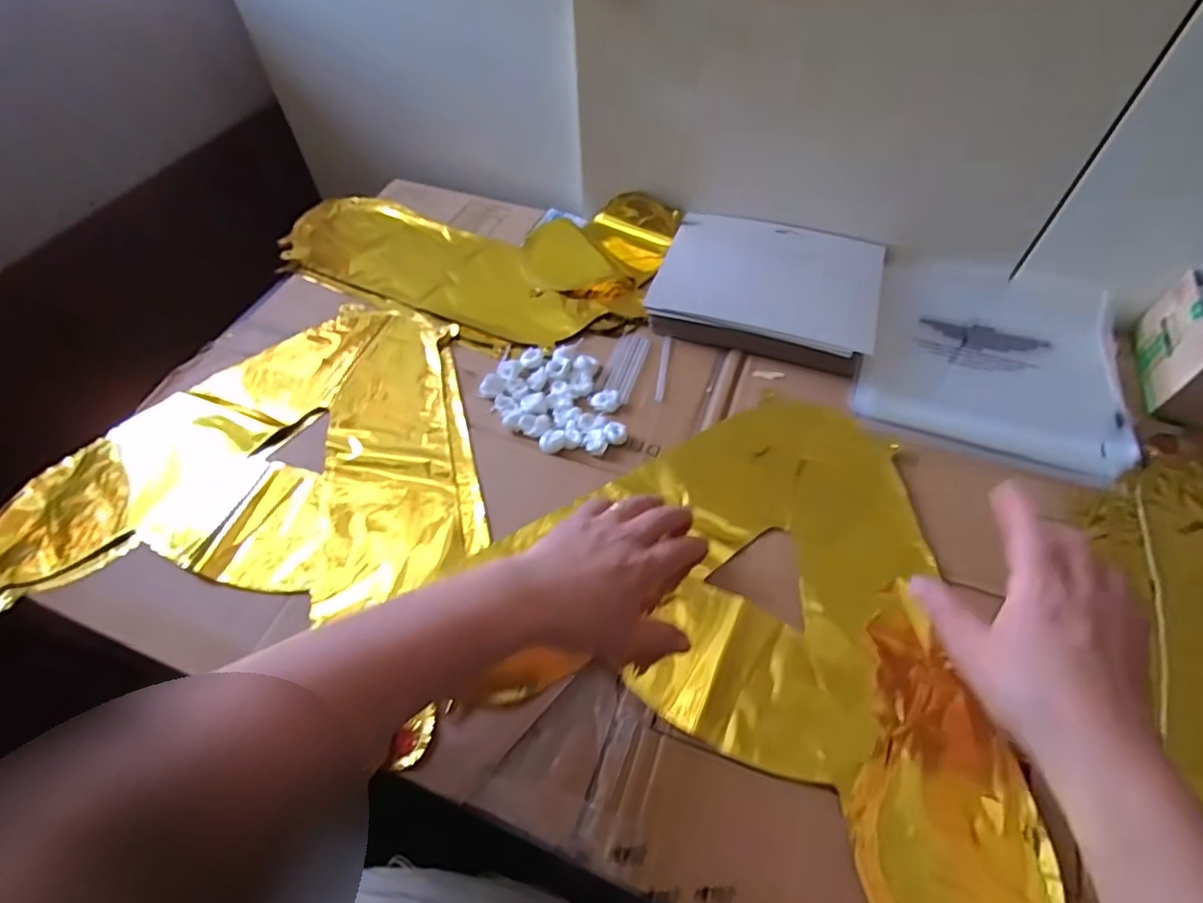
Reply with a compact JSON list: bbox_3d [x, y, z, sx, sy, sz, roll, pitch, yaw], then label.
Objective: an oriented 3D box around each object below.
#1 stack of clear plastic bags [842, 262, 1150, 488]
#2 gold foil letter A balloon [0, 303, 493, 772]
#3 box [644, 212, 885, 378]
[{"bbox_3d":[0.358,-0.089,0.534,0.209,0.025,0.224,20,59,14],"label":"stack of clear plastic bags"},{"bbox_3d":[-0.248,0.000,0.483,0.375,0.011,0.334,14,58,10],"label":"gold foil letter A balloon"},{"bbox_3d":[0.161,-0.164,0.566,0.199,0.023,0.167,17,58,12],"label":"box"}]

